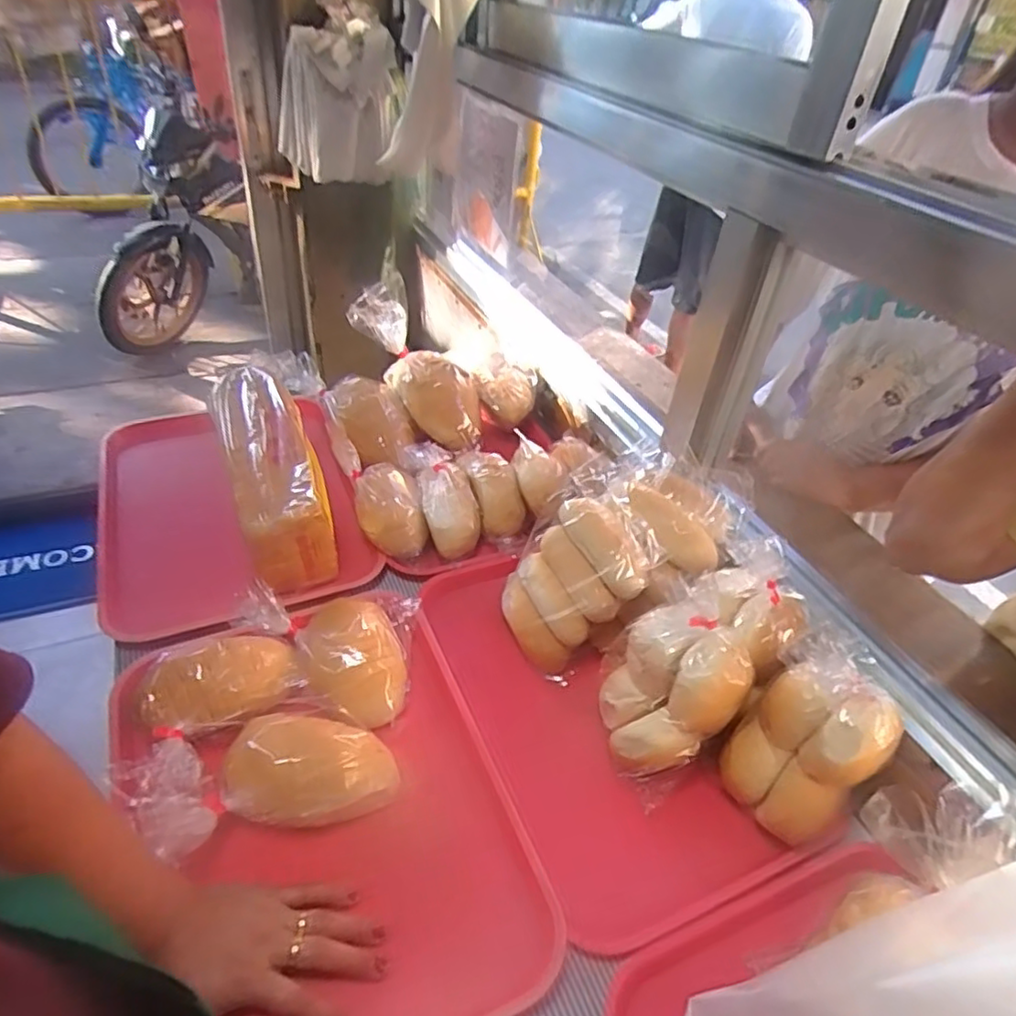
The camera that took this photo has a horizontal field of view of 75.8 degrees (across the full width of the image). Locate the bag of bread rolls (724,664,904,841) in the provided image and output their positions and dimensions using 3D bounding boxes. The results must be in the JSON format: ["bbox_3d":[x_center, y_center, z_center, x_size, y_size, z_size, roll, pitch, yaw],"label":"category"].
[{"bbox_3d":[0.256,0.199,0.557,0.065,0.172,0.101,-5,36,-46],"label":"bag of bread rolls"}]

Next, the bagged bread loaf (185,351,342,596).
[{"bbox_3d":[-0.294,-0.046,0.805,0.096,0.110,0.307,-14,44,-23],"label":"bagged bread loaf"}]

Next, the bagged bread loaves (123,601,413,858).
[{"bbox_3d":[-0.209,0.184,0.592,0.239,0.078,0.207,-10,43,-19],"label":"bagged bread loaves"}]

